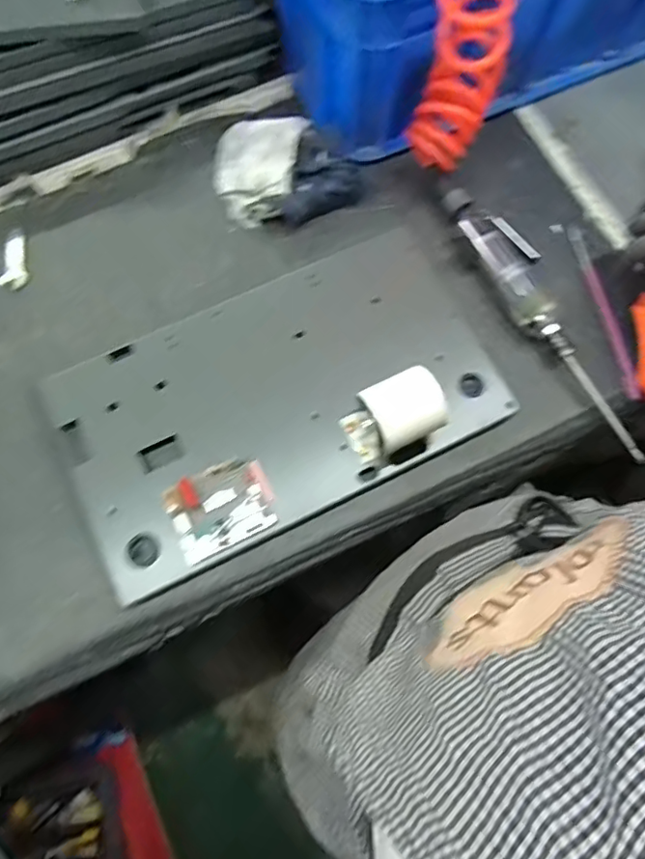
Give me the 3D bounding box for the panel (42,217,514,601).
[{"bbox_3d":[-0.042,-0.038,0.555,0.409,0.025,0.238,-25,77,-8],"label":"panel"}]

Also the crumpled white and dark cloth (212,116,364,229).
[{"bbox_3d":[-0.040,-0.292,0.631,0.159,0.045,0.130,-12,76,-5],"label":"crumpled white and dark cloth"}]

